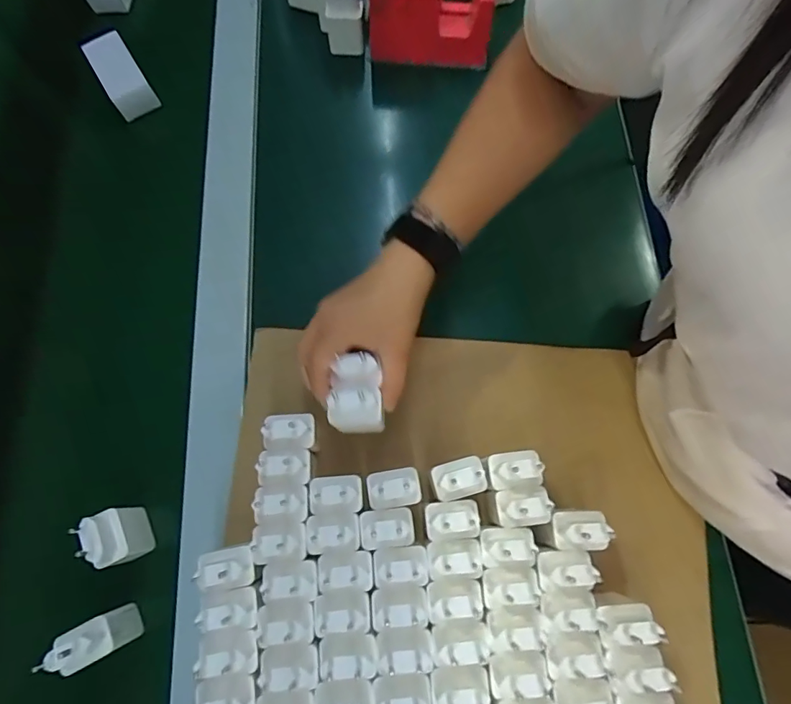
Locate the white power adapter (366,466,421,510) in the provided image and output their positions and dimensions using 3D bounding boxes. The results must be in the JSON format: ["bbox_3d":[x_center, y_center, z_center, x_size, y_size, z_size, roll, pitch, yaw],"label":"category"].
[{"bbox_3d":[-0.002,0.099,0.341,0.039,0.032,0.027,-9,74,-2],"label":"white power adapter"}]

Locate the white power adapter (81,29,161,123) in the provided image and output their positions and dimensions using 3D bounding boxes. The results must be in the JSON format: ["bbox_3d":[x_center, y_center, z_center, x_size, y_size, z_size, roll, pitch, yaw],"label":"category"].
[{"bbox_3d":[-0.311,-0.312,0.529,0.044,0.044,0.082,-32,76,-9],"label":"white power adapter"}]

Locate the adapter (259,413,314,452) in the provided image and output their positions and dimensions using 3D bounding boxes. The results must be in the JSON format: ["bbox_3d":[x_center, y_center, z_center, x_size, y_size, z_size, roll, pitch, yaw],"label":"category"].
[{"bbox_3d":[-0.083,0.059,0.355,0.037,0.026,0.027,-5,74,-1],"label":"adapter"}]

